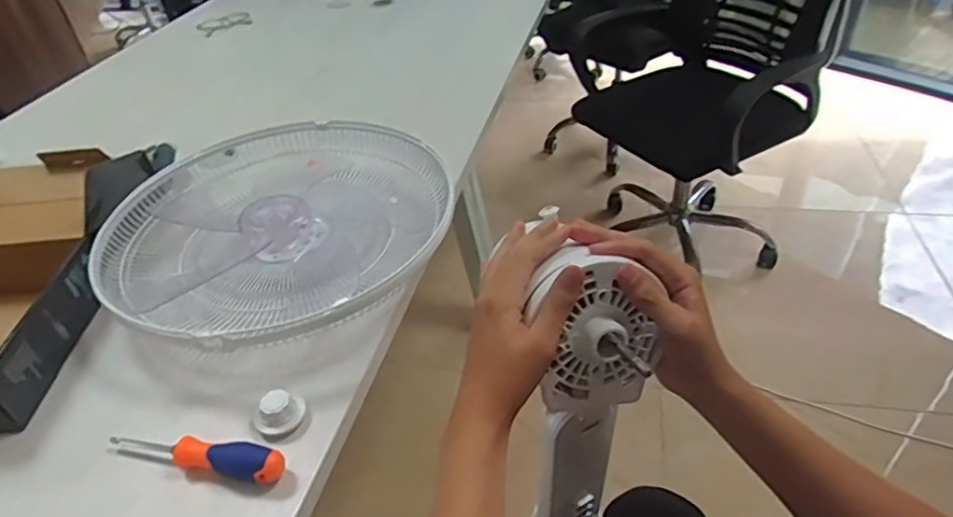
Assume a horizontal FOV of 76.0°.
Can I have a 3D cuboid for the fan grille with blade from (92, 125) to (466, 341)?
[{"bbox_3d":[-0.264,-0.046,0.815,0.465,0.081,0.427,-3,40,3],"label":"fan grille with blade"}]

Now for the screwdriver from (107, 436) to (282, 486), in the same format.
[{"bbox_3d":[-0.265,0.184,0.580,0.183,0.030,0.032,7,42,15],"label":"screwdriver"}]

